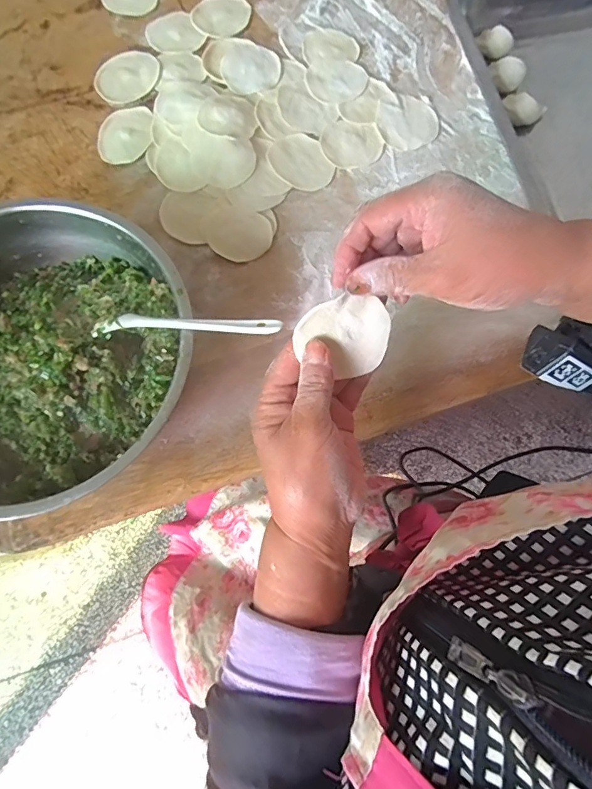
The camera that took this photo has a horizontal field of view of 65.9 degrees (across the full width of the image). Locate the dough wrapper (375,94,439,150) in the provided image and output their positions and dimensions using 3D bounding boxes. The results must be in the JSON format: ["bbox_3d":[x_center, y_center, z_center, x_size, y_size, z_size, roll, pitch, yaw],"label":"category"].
[{"bbox_3d":[0.110,-0.271,0.454,0.061,0.005,0.062,0,73,0],"label":"dough wrapper"}]

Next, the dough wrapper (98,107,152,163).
[{"bbox_3d":[-0.168,-0.257,0.449,0.052,0.004,0.068,-3,73,-1],"label":"dough wrapper"}]

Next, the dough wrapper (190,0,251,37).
[{"bbox_3d":[-0.080,-0.411,0.494,0.065,0.004,0.065,0,73,0],"label":"dough wrapper"}]

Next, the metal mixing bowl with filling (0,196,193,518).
[{"bbox_3d":[-0.186,-0.024,0.337,0.218,0.088,0.215,0,73,0],"label":"metal mixing bowl with filling"}]

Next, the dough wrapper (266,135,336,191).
[{"bbox_3d":[0.004,-0.221,0.436,0.054,0.006,0.063,-28,75,-8],"label":"dough wrapper"}]

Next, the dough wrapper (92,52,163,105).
[{"bbox_3d":[-0.174,-0.329,0.471,0.068,0.004,0.068,0,73,0],"label":"dough wrapper"}]

